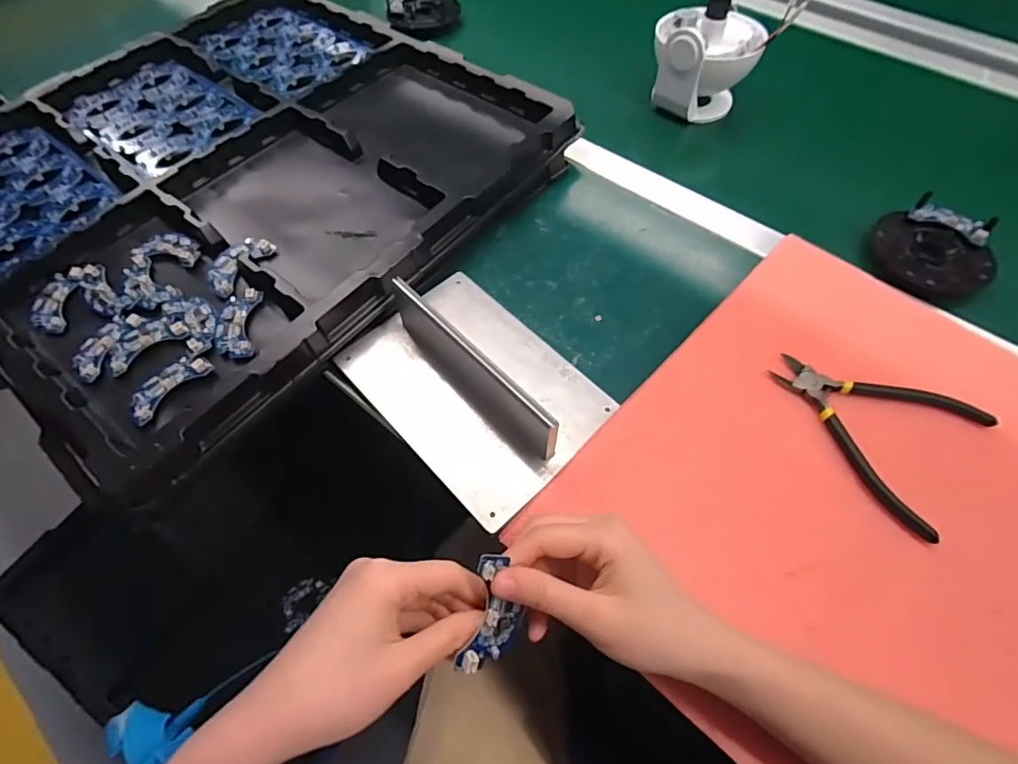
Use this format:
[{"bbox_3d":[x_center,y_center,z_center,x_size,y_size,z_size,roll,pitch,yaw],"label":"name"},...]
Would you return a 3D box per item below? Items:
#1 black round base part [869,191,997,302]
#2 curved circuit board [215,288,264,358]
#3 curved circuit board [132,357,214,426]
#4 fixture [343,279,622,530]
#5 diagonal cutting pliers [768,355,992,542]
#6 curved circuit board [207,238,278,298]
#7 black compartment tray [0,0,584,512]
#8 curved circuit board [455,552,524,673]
[{"bbox_3d":[0.389,-0.119,0.485,0.089,0.020,0.100,-26,61,-14],"label":"black round base part"},{"bbox_3d":[-0.224,-0.049,0.430,0.033,0.014,0.061,-2,58,0],"label":"curved circuit board"},{"bbox_3d":[-0.261,0.002,0.401,0.032,0.004,0.064,38,66,22],"label":"curved circuit board"},{"bbox_3d":[-0.029,-0.012,0.398,0.135,0.053,0.197,-38,65,-20],"label":"fixture"},{"bbox_3d":[0.267,0.029,0.391,0.140,0.014,0.117,35,65,20],"label":"diagonal cutting pliers"},{"bbox_3d":[-0.242,-0.106,0.462,0.034,0.010,0.066,24,62,15],"label":"curved circuit board"},{"bbox_3d":[-0.287,-0.221,0.540,0.523,0.050,0.536,35,65,21],"label":"black compartment tray"},{"bbox_3d":[-0.007,0.125,0.282,0.031,0.007,0.061,12,92,-24],"label":"curved circuit board"}]

